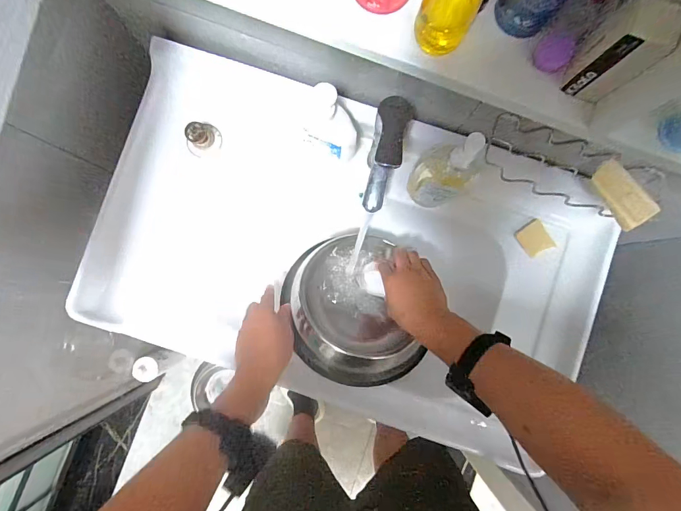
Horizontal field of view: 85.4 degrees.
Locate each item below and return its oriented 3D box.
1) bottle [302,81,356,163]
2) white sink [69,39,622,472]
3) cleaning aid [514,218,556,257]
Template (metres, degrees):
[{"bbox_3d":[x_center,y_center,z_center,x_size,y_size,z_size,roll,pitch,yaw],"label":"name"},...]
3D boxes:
[{"bbox_3d":[-0.014,-0.188,0.536,0.087,0.152,0.048,21,88,1],"label":"bottle"},{"bbox_3d":[0.009,0.004,0.642,0.786,0.138,0.462,20,88,1],"label":"white sink"},{"bbox_3d":[0.328,-0.028,0.623,0.050,0.005,0.055,-31,88,-1],"label":"cleaning aid"}]

